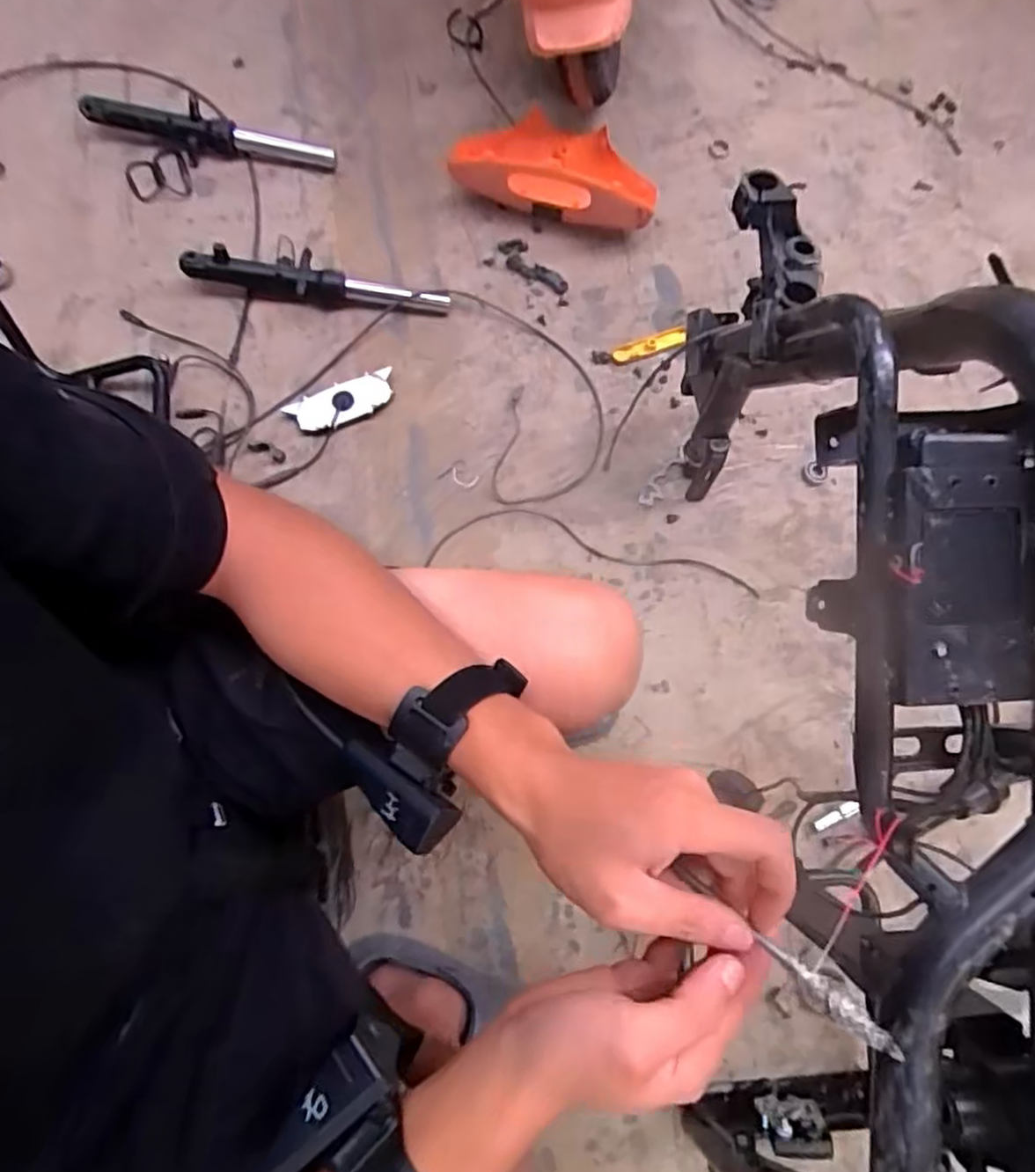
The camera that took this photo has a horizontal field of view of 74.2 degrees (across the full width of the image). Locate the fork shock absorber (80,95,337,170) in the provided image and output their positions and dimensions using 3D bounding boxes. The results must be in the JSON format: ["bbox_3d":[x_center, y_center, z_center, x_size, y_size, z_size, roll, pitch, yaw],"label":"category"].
[{"bbox_3d":[-0.462,-0.681,1.030,0.362,0.053,0.074,8,72,1],"label":"fork shock absorber"}]

